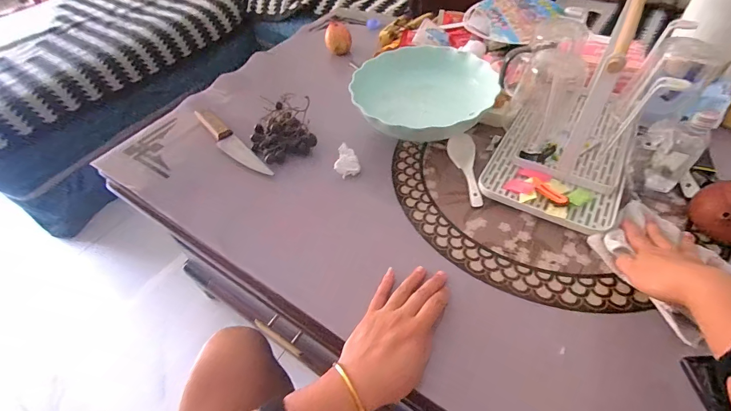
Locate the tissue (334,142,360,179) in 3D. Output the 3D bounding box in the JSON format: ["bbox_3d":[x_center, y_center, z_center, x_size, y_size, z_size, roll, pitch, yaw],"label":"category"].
[{"bbox_3d":[-0.030,-0.072,0.558,0.039,0.033,0.042,-8,50,-1],"label":"tissue"}]

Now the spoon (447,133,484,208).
[{"bbox_3d":[0.152,-0.057,0.535,0.040,0.025,0.133,0,50,5],"label":"spoon"}]

